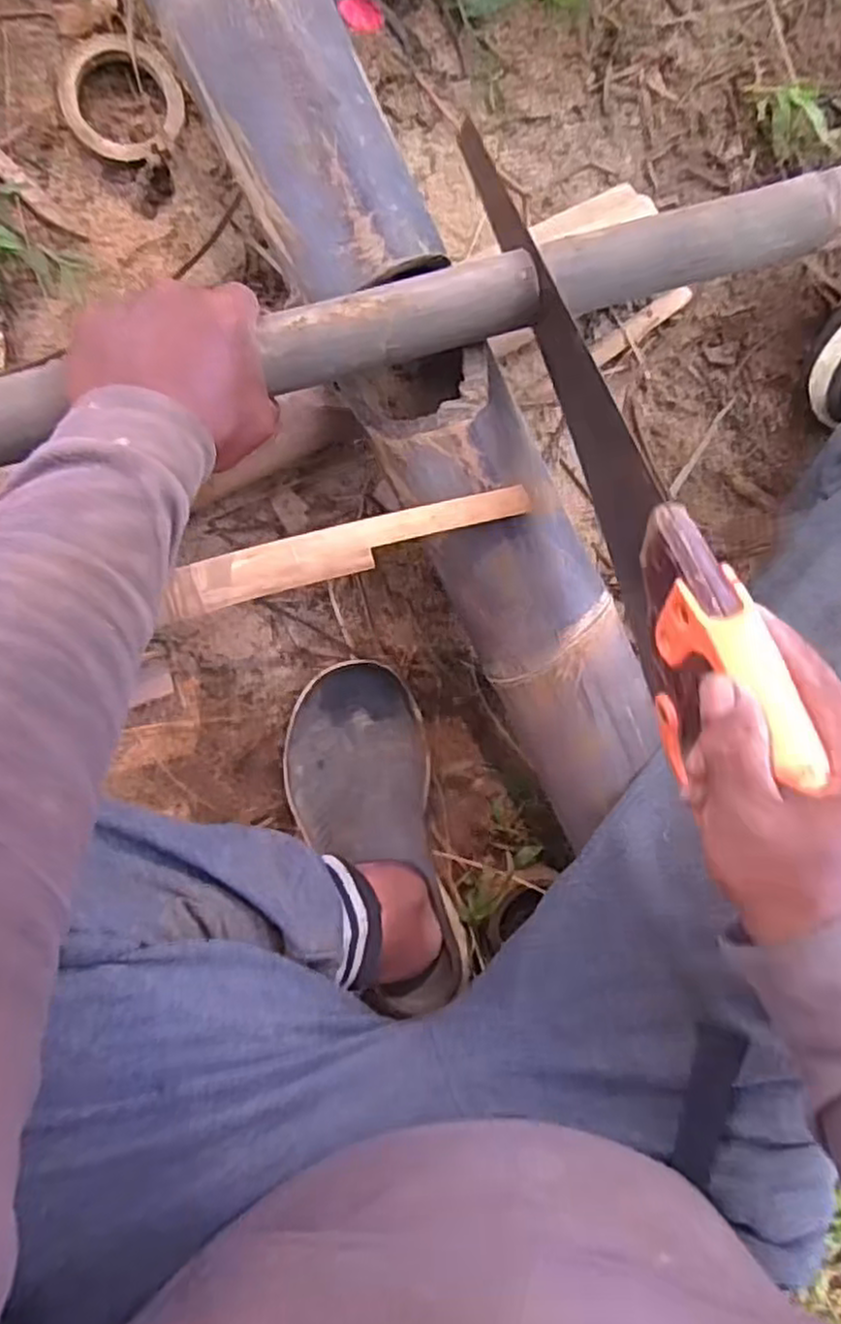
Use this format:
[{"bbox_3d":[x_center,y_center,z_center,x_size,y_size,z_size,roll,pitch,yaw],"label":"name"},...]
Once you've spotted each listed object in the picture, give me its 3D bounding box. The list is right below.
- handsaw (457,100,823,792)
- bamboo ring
[{"bbox_3d":[0.095,-0.124,0.409,0.033,0.081,0.415,-13,68,-9],"label":"handsaw"},{"bbox_3d":[-0.215,-0.408,0.526,0.081,0.017,0.092,-18,94,-9],"label":"bamboo ring"}]

